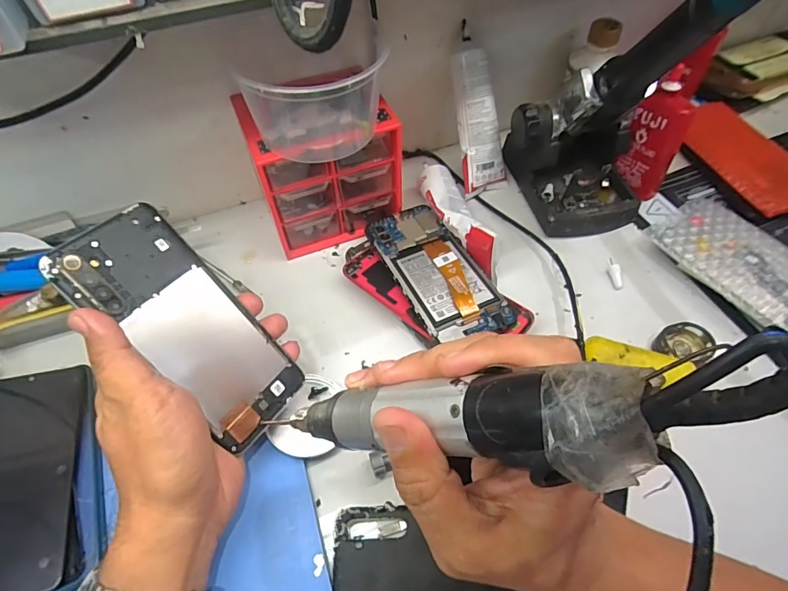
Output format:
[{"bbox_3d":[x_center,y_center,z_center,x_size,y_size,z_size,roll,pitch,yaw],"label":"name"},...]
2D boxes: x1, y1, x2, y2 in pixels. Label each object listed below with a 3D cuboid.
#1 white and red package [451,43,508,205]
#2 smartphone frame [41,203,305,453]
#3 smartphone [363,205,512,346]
[{"bbox_3d":[0.091,-0.179,0.474,0.053,0.148,0.031,-23,26,-17],"label":"white and red package"},{"bbox_3d":[-0.128,0.019,0.286,0.155,0.004,0.069,51,52,-16],"label":"smartphone frame"},{"bbox_3d":[0.037,-0.026,0.412,0.072,0.009,0.160,-22,54,-15],"label":"smartphone"}]

